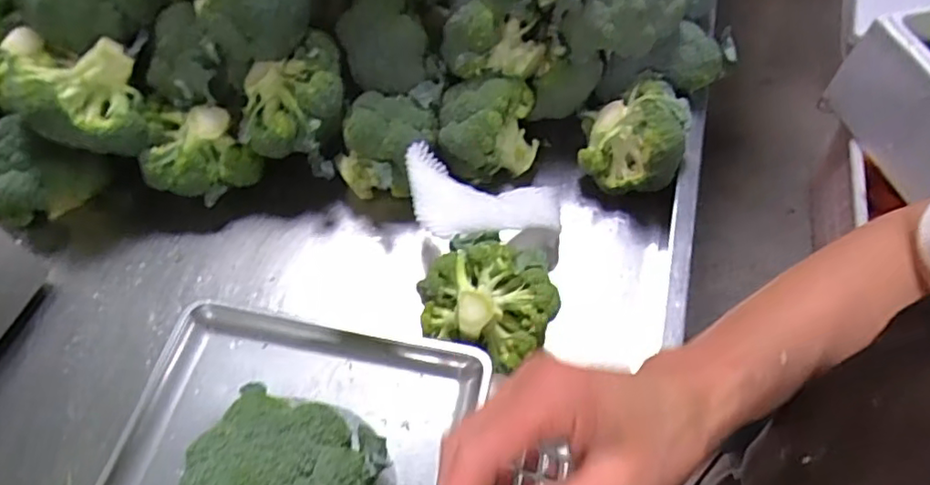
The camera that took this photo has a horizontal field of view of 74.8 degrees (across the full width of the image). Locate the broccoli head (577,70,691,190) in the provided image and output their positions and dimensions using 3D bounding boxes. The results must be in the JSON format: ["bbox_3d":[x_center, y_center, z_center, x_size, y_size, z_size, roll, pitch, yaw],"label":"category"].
[{"bbox_3d":[0.180,-0.121,0.654,0.101,0.087,0.107,14,59,8],"label":"broccoli head"}]

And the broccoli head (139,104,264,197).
[{"bbox_3d":[-0.277,-0.094,0.644,0.112,0.071,0.080,4,58,2],"label":"broccoli head"}]

